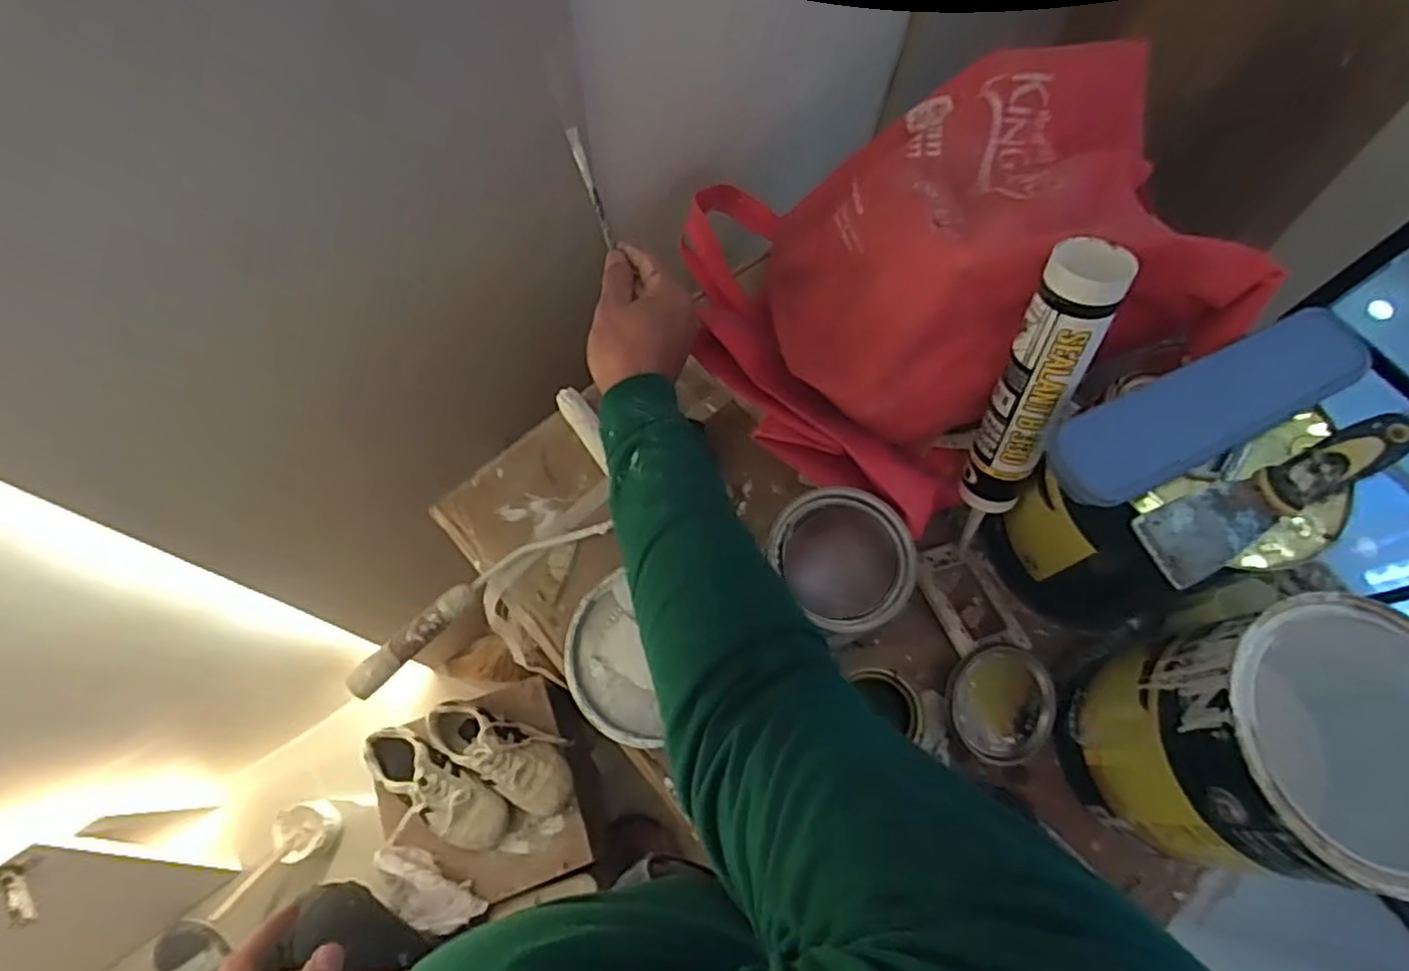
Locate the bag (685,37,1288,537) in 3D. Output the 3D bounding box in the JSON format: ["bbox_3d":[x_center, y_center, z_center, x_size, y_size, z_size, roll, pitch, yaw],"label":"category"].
[{"bbox_3d":[0.170,-0.154,0.533,0.335,0.197,0.334,-3,68,-4],"label":"bag"}]

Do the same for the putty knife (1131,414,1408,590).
[{"bbox_3d":[0.356,0.004,0.437,0.181,0.036,0.055,-21,71,-10],"label":"putty knife"}]

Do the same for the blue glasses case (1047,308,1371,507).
[{"bbox_3d":[0.311,-0.050,0.437,0.191,0.032,0.058,-26,71,3],"label":"blue glasses case"}]

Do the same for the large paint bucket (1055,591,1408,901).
[{"bbox_3d":[0.377,0.174,0.479,0.169,0.205,0.155,1,68,-2],"label":"large paint bucket"}]

